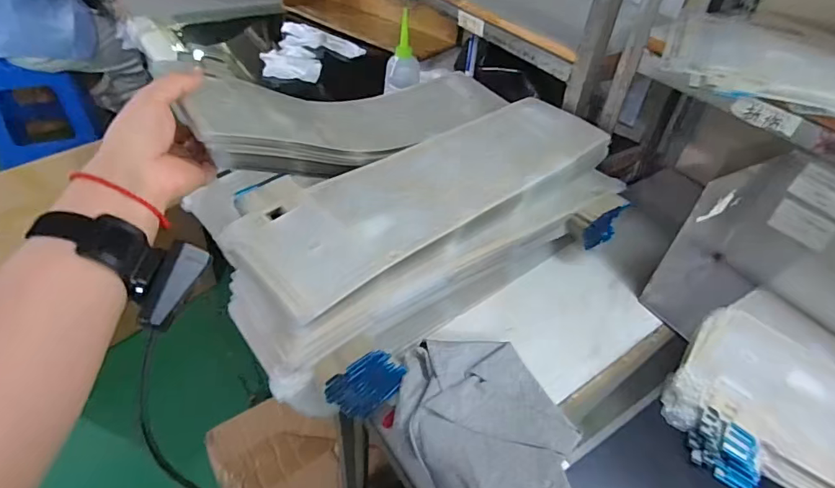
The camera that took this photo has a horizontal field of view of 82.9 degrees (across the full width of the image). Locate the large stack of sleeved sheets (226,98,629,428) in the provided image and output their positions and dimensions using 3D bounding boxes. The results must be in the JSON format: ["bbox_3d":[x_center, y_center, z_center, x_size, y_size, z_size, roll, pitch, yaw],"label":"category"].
[{"bbox_3d":[0.039,-0.033,0.507,0.461,0.138,0.183,-26,54,-30],"label":"large stack of sleeved sheets"}]

